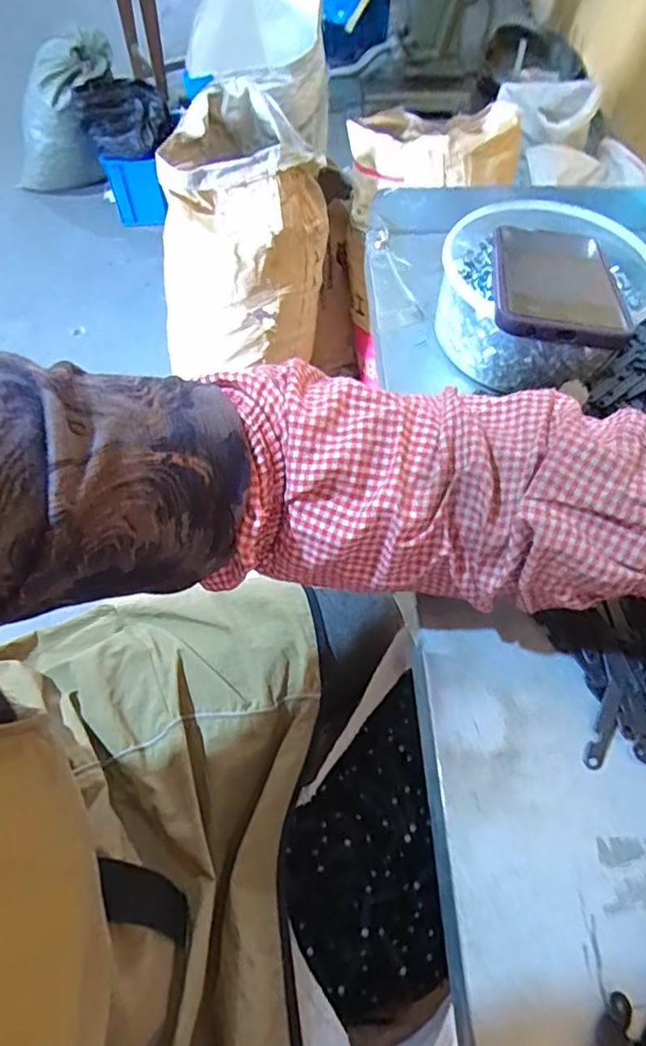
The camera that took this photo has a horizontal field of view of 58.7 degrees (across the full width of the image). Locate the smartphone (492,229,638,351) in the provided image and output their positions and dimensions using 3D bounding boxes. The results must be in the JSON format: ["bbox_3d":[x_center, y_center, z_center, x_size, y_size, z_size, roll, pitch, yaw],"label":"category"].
[{"bbox_3d":[0.161,-0.168,0.396,0.083,0.016,0.159,12,46,6],"label":"smartphone"}]

